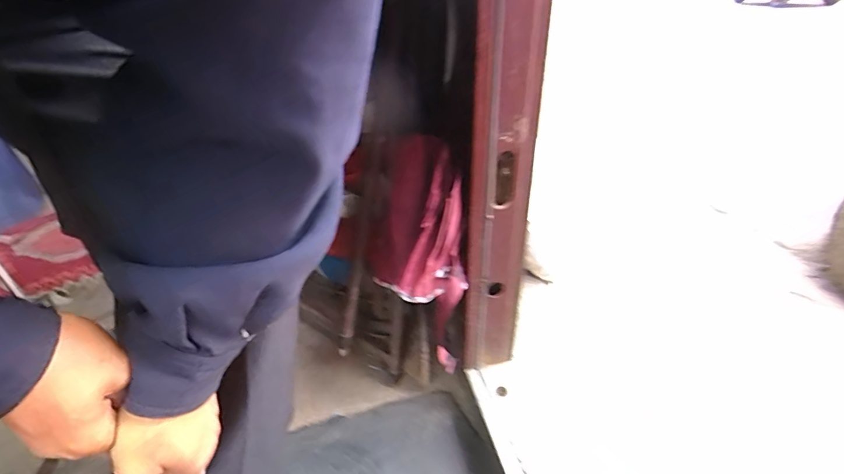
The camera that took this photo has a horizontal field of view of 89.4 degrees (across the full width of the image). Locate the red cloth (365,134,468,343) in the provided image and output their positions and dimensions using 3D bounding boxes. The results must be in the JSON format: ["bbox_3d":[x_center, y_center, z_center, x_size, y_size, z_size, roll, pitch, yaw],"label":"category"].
[{"bbox_3d":[-0.011,-0.008,0.553,0.116,0.208,0.146,-8,31,-7],"label":"red cloth"}]

